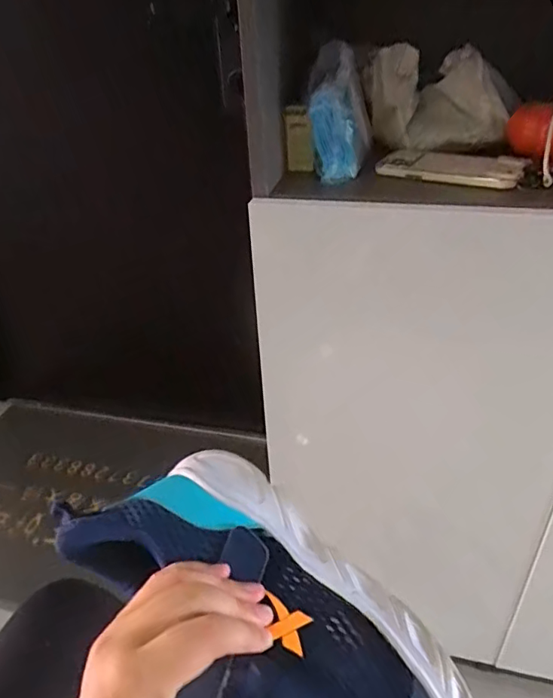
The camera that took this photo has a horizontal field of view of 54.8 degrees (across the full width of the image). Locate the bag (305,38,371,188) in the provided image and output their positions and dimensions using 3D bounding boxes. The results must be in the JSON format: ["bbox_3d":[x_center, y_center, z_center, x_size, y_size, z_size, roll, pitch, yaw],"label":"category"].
[{"bbox_3d":[0.065,-0.239,0.549,0.061,0.123,0.046,4,35,10],"label":"bag"}]

